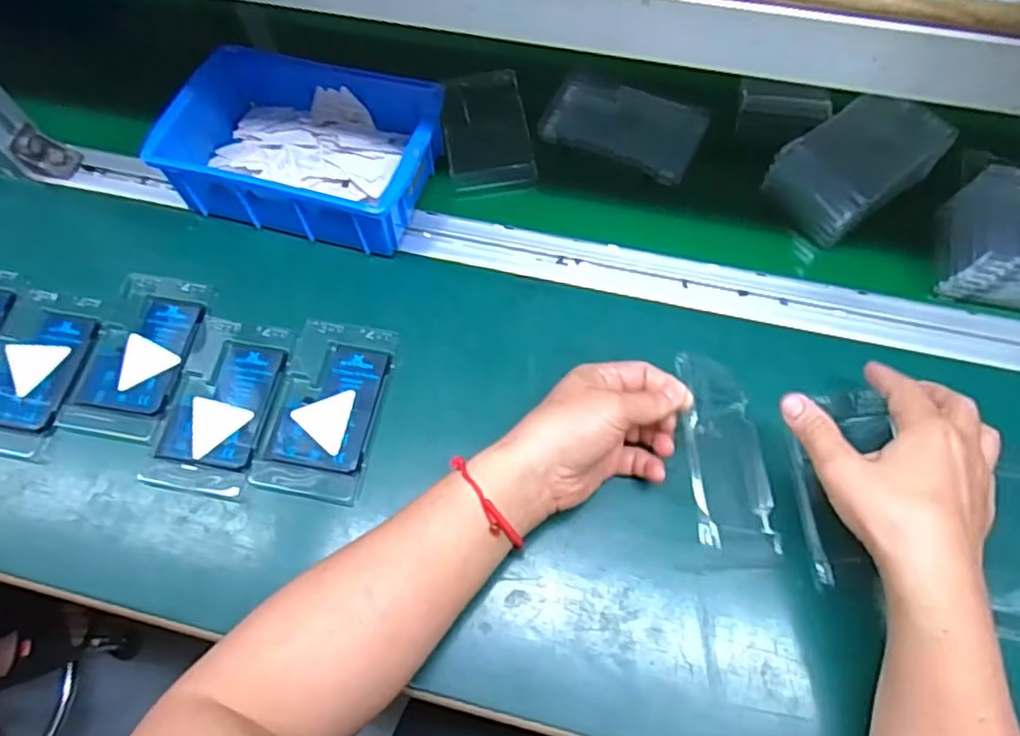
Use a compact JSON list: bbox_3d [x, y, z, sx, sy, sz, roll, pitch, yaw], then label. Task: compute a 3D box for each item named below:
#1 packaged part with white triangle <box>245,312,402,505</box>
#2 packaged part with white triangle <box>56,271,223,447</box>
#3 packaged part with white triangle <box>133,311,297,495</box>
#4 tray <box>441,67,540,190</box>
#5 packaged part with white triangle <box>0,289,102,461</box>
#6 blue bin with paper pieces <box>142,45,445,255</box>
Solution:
[{"bbox_3d":[-0.128,0.026,0.467,0.076,0.009,0.126,9,65,6],"label":"packaged part with white triangle"},{"bbox_3d":[-0.273,-0.012,0.490,0.074,0.012,0.125,10,65,7],"label":"packaged part with white triangle"},{"bbox_3d":[-0.206,0.027,0.477,0.073,0.015,0.125,10,65,7],"label":"packaged part with white triangle"},{"bbox_3d":[-0.020,-0.205,0.575,0.070,0.019,0.117,-9,64,-2],"label":"tray"},{"bbox_3d":[-0.350,-0.001,0.483,0.070,0.011,0.122,12,65,8],"label":"packaged part with white triangle"},{"bbox_3d":[-0.159,-0.179,0.534,0.202,0.065,0.139,14,65,8],"label":"blue bin with paper pieces"}]

